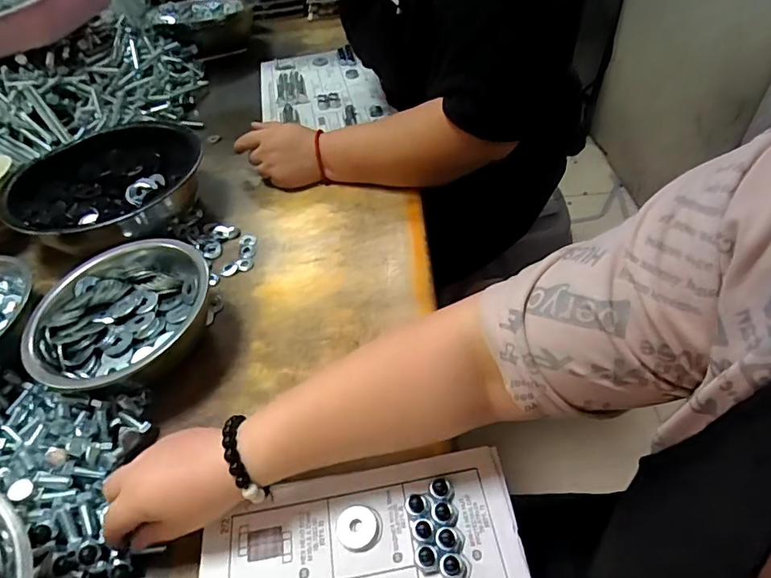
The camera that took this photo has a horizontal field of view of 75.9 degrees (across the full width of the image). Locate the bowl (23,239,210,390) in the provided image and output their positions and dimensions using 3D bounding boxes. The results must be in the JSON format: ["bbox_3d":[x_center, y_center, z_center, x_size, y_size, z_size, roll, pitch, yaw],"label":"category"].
[{"bbox_3d":[-0.256,0.032,0.491,0.154,0.073,0.169,-3,47,4],"label":"bowl"}]

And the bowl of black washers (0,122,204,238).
[{"bbox_3d":[-0.349,-0.126,0.646,0.211,0.078,0.217,-3,47,4],"label":"bowl of black washers"}]

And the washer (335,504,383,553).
[{"bbox_3d":[-0.020,0.172,0.357,0.034,0.004,0.031,-3,47,4],"label":"washer"}]

